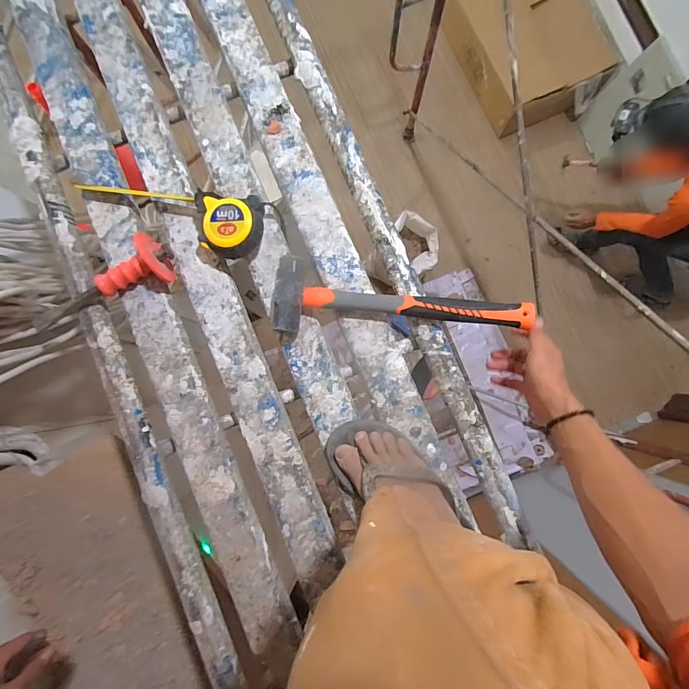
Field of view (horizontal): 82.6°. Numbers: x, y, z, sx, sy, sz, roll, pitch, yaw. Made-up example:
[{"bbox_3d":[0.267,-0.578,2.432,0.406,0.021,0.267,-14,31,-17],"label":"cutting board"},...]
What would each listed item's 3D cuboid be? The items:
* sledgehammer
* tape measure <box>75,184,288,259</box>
[{"bbox_3d":[0.083,-0.053,0.559,0.359,0.042,0.102,4,85,2],"label":"sledgehammer"},{"bbox_3d":[-0.249,-0.184,0.575,0.307,0.052,0.094,8,85,2],"label":"tape measure"}]

